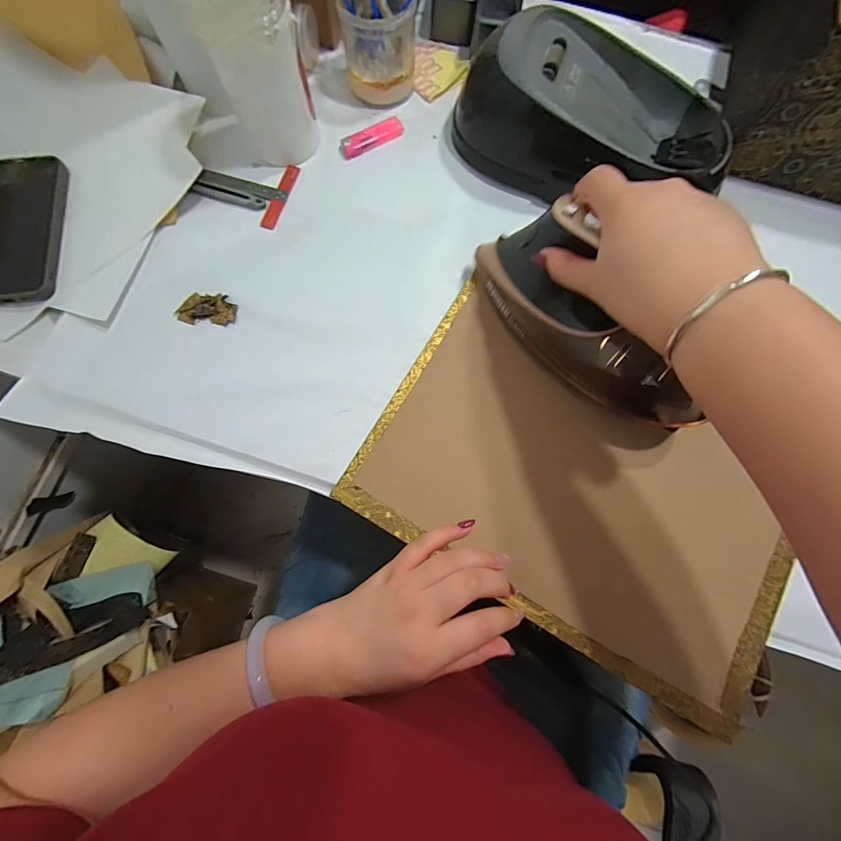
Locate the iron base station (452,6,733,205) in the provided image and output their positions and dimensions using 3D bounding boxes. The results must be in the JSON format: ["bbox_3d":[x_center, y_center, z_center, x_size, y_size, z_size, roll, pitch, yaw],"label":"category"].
[{"bbox_3d":[0.184,-0.319,0.412,0.273,0.089,0.160,25,78,5],"label":"iron base station"}]

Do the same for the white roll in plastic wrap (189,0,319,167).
[{"bbox_3d":[-0.156,-0.346,0.381,0.075,0.156,0.082,0,77,-1],"label":"white roll in plastic wrap"}]

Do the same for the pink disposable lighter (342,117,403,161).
[{"bbox_3d":[-0.056,-0.328,0.455,0.078,0.010,0.023,-31,79,-8],"label":"pink disposable lighter"}]

